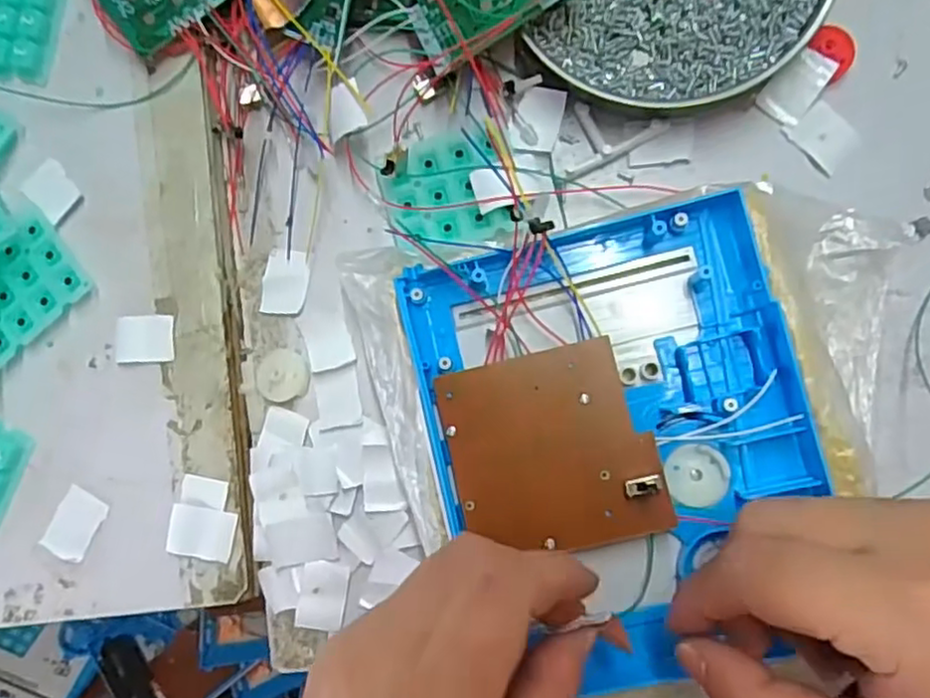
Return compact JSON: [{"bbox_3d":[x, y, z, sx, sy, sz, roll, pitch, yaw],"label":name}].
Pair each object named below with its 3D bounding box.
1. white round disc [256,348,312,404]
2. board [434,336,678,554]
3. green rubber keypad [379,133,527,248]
[{"bbox_3d":[-0.081,0.012,0.299,0.023,0.004,0.023,0,87,5],"label":"white round disc"},{"bbox_3d":[0.031,0.038,0.248,0.072,0.004,0.072,-15,83,7],"label":"board"},{"bbox_3d":[-0.008,-0.068,0.295,0.054,0.007,0.049,-13,86,5],"label":"green rubber keypad"}]

